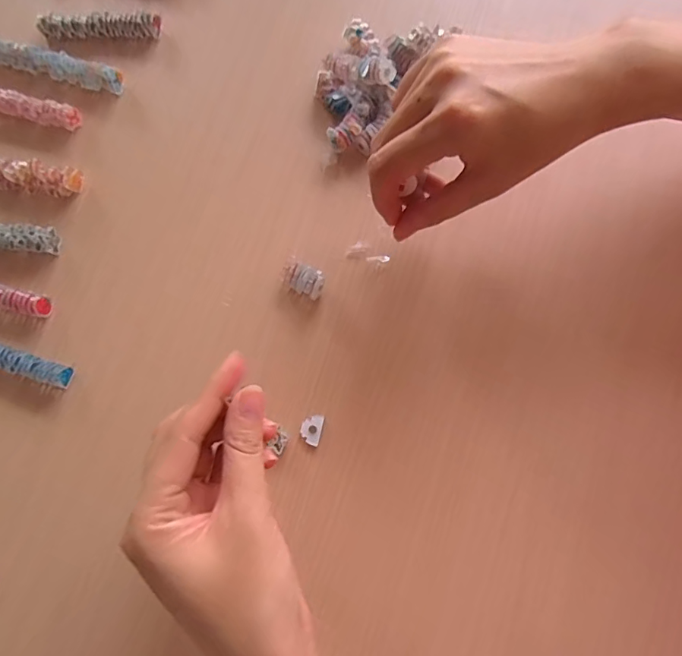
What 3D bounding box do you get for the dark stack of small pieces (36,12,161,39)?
[{"bbox_3d":[-0.179,-0.226,0.356,0.091,0.016,0.014,0,77,1],"label":"dark stack of small pieces"}]

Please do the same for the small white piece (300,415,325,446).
[{"bbox_3d":[-0.017,0.060,0.283,0.012,0.004,0.017,14,78,4],"label":"small white piece"}]

